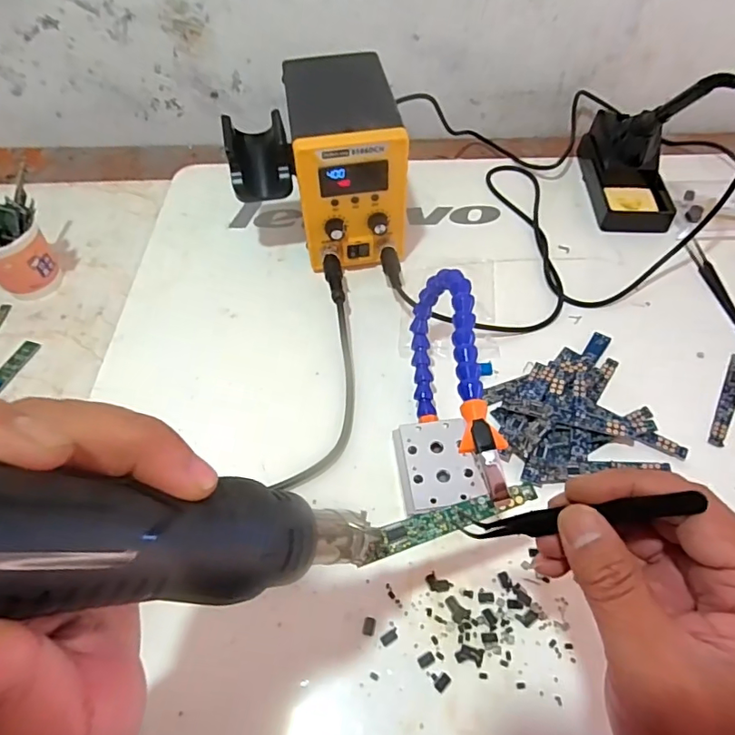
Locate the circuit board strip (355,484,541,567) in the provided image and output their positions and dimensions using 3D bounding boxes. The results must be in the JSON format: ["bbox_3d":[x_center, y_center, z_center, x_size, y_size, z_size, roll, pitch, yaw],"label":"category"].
[{"bbox_3d":[0.044,0.079,0.266,0.094,0.004,0.015,-15,55,-9],"label":"circuit board strip"}]

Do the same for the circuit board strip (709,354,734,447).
[{"bbox_3d":[0.297,0.024,0.420,0.013,0.004,0.099,28,60,21],"label":"circuit board strip"}]

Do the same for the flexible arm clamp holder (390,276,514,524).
[{"bbox_3d":[0.048,0.024,0.357,0.052,0.112,0.190,-2,54,1],"label":"flexible arm clamp holder"}]

